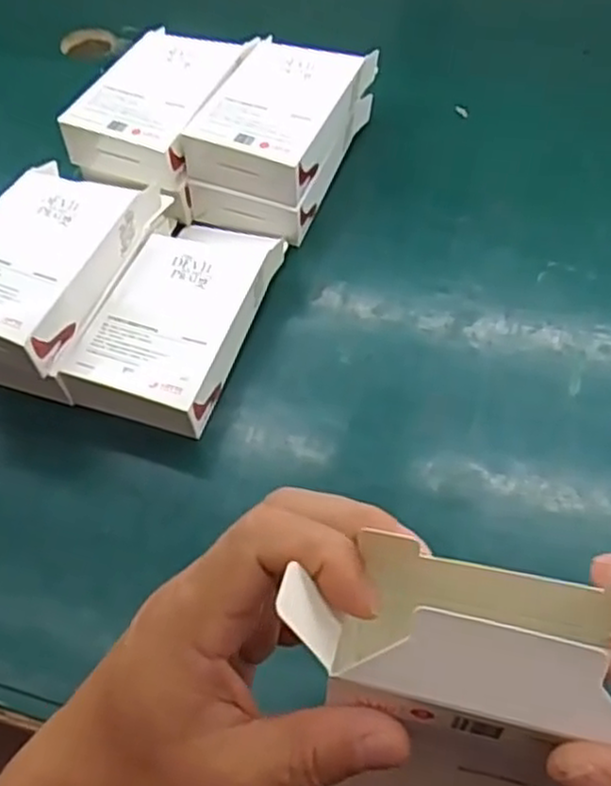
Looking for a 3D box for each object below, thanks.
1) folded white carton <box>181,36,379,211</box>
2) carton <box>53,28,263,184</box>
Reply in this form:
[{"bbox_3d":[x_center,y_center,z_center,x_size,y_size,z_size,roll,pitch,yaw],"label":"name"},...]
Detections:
[{"bbox_3d":[-0.019,-0.223,0.589,0.100,0.051,0.155,20,60,16],"label":"folded white carton"},{"bbox_3d":[-0.119,-0.234,0.598,0.100,0.044,0.150,19,60,15],"label":"carton"}]

